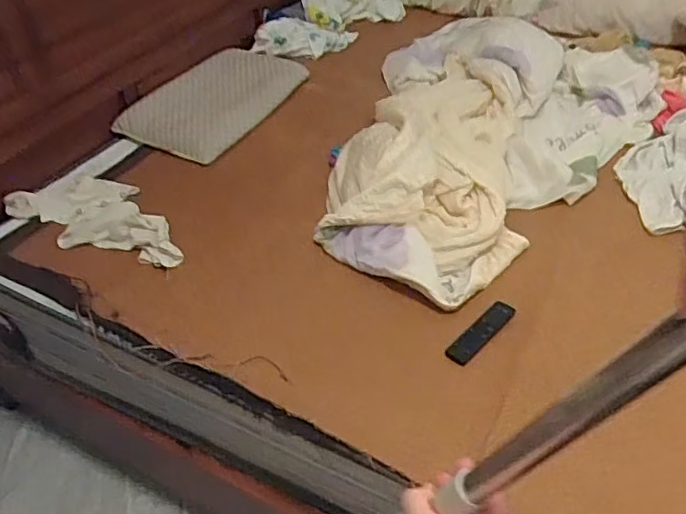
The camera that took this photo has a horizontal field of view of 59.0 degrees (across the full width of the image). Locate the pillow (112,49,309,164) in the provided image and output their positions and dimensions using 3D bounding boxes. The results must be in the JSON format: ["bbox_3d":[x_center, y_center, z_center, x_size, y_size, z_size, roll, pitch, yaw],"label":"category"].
[{"bbox_3d":[-0.318,-0.402,1.594,0.555,0.211,0.140,-33,49,-31],"label":"pillow"}]

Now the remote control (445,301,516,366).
[{"bbox_3d":[0.224,0.118,0.974,0.152,0.014,0.037,-33,49,-32],"label":"remote control"}]

